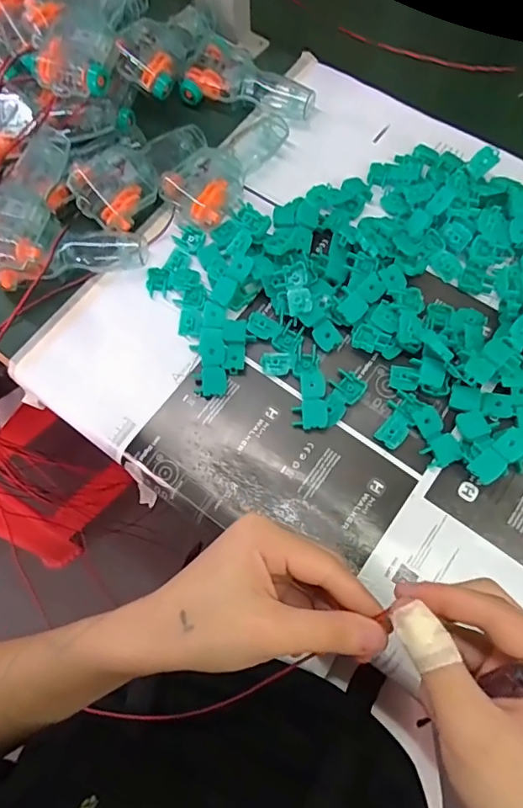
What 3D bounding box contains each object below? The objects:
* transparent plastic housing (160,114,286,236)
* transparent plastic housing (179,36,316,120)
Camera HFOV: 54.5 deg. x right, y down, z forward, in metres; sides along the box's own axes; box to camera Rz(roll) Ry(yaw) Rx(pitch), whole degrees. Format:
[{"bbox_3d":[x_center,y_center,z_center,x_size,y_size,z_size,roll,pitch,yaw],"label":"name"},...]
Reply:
[{"bbox_3d":[-0.031,-0.206,0.438,0.057,0.026,0.124,33,73,13],"label":"transparent plastic housing"},{"bbox_3d":[-0.009,-0.296,0.470,0.119,0.030,0.064,19,70,8],"label":"transparent plastic housing"}]

